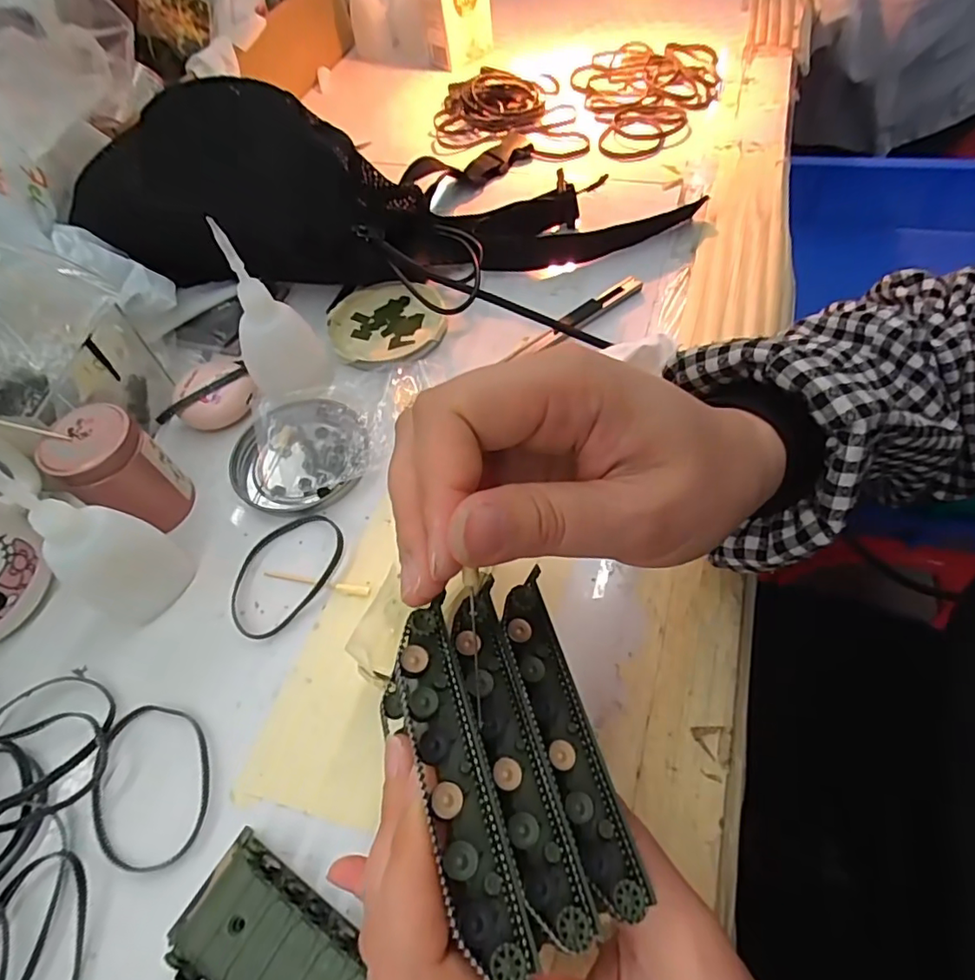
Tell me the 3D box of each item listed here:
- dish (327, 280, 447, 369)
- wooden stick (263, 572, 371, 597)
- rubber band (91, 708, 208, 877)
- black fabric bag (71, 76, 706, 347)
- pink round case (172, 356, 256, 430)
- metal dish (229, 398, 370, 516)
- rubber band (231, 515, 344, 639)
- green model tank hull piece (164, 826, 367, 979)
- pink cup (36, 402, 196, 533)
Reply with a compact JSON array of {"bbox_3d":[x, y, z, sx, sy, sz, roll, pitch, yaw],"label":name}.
[{"bbox_3d":[-0.071,-0.110,0.385,0.071,0.012,0.080,-37,62,-17],"label":"dish"},{"bbox_3d":[-0.088,0.047,0.290,0.060,0.004,0.006,11,59,12],"label":"wooden stick"},{"bbox_3d":[-0.145,0.126,0.243,0.048,0.006,0.066,-13,57,-4],"label":"rubber band"},{"bbox_3d":[-0.080,-0.206,0.390,0.401,0.098,0.161,11,59,12],"label":"black fabric bag"},{"bbox_3d":[-0.168,-0.061,0.352,0.045,0.018,0.048,-2,57,4],"label":"pink round case"},{"bbox_3d":[-0.110,-0.022,0.330,0.081,0.009,0.074,-2,57,4],"label":"metal dish"},{"bbox_3d":[-0.107,0.042,0.295,0.048,0.004,0.070,28,64,21],"label":"rubber band"},{"bbox_3d":[-0.071,0.171,0.202,0.096,0.016,0.043,27,64,20],"label":"green model tank hull piece"},{"bbox_3d":[-0.193,-0.008,0.299,0.041,0.064,0.043,-2,57,4],"label":"pink cup"}]

